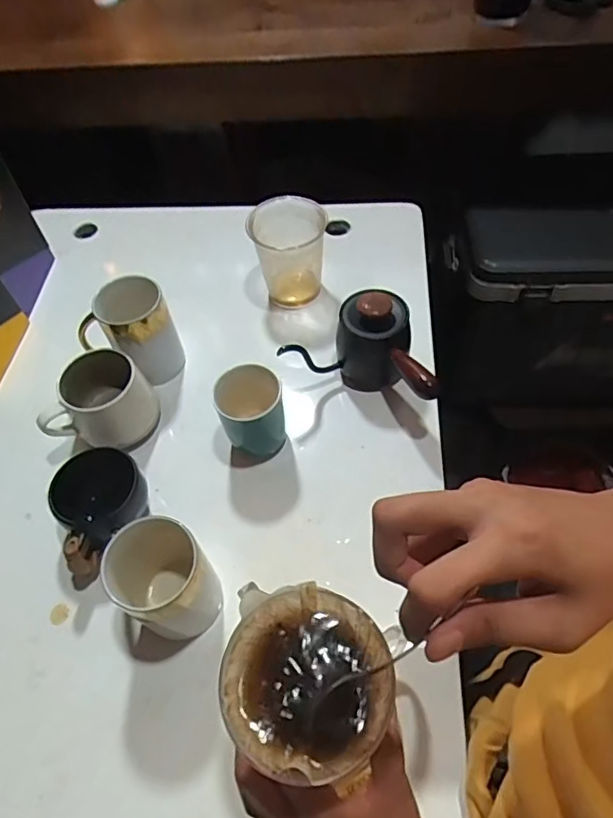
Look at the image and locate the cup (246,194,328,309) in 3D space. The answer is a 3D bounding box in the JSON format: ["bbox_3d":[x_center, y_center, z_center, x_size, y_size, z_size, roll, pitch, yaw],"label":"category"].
[{"bbox_3d":[-0.018,-0.185,0.654,0.082,0.104,0.075,-2,56,4],"label":"cup"}]

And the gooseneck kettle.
[{"bbox_3d":[0.069,-0.064,0.573,0.164,0.095,0.092,23,61,19],"label":"gooseneck kettle"}]

